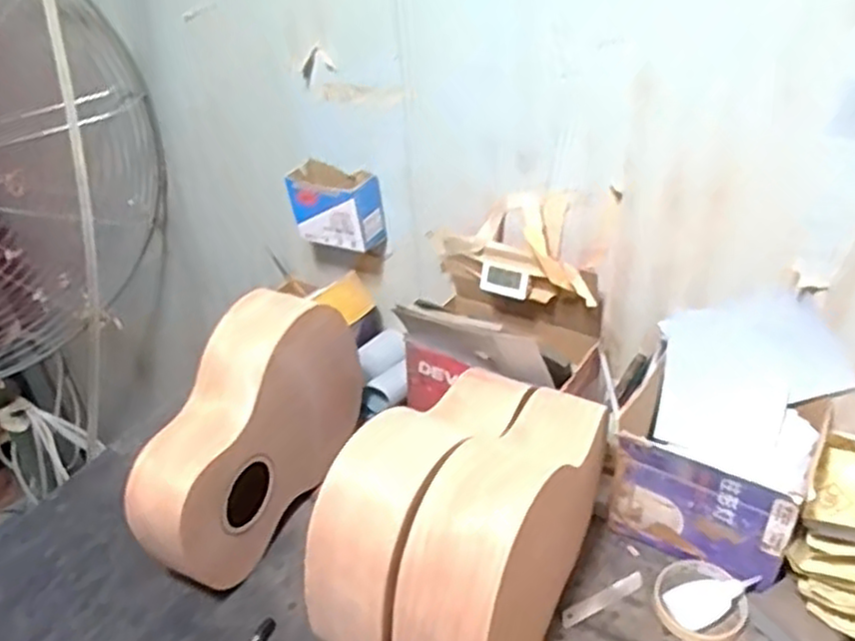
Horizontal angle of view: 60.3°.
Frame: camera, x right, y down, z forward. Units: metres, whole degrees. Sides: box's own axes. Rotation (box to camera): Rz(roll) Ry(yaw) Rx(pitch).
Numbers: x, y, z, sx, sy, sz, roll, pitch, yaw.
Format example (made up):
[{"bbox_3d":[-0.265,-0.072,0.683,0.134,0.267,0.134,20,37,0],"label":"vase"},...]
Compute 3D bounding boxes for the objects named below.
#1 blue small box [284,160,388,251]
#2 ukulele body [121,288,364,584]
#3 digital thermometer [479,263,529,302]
[{"bbox_3d":[-0.115,-0.141,0.932,0.114,0.087,0.055,10,39,20],"label":"blue small box"},{"bbox_3d":[-0.185,0.119,0.783,0.077,0.237,0.299,12,39,22],"label":"ukulele body"},{"bbox_3d":[0.087,-0.044,0.833,0.053,0.031,0.016,14,40,24],"label":"digital thermometer"}]

